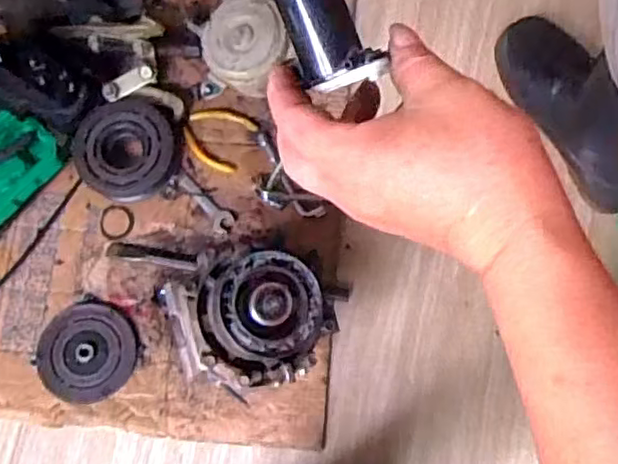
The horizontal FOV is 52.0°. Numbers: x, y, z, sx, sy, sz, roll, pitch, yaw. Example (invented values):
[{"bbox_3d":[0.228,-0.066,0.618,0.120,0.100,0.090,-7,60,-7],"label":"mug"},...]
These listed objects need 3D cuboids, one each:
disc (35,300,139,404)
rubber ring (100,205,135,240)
[{"bbox_3d":[-0.239,0.128,0.678,0.098,0.019,0.103,0,76,2],"label":"disc"},{"bbox_3d":[-0.221,-0.011,0.727,0.039,0.004,0.040,0,76,2],"label":"rubber ring"}]

